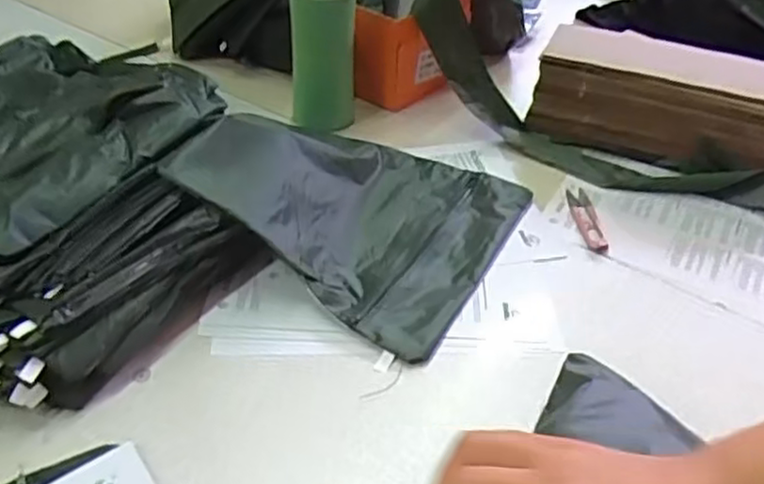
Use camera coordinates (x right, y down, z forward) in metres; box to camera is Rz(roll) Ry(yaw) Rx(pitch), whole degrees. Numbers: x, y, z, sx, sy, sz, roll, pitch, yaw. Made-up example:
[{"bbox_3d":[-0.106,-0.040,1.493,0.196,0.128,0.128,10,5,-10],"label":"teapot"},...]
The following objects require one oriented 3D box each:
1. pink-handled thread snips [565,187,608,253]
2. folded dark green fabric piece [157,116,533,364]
[{"bbox_3d":[0.201,-0.023,0.719,0.023,0.005,0.101,1,40,-2],"label":"pink-handled thread snips"},{"bbox_3d":[-0.019,-0.046,0.677,0.269,0.055,0.267,36,40,5],"label":"folded dark green fabric piece"}]

